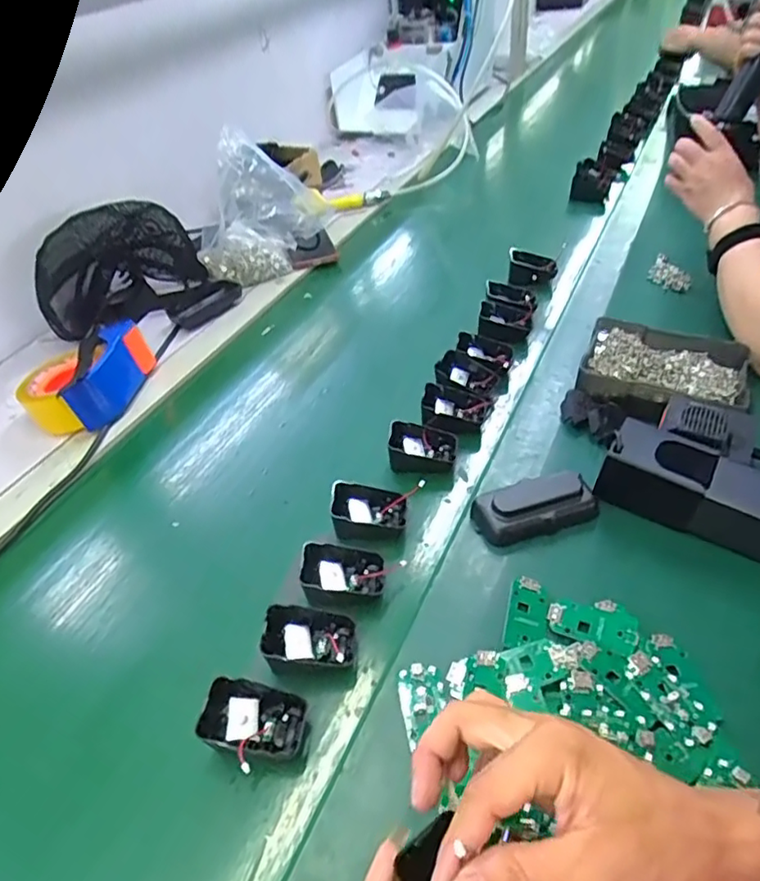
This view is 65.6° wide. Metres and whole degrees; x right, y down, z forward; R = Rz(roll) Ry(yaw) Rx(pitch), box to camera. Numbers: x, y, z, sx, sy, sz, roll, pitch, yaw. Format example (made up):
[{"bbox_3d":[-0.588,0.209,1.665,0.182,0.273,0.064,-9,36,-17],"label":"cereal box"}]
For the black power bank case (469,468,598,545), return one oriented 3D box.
[{"bbox_3d":[0.137,0.060,0.524,0.105,0.029,0.051,-14,43,-7],"label":"black power bank case"}]

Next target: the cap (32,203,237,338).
[{"bbox_3d":[-0.362,-0.252,0.845,0.239,0.139,0.185,-25,46,-18],"label":"cap"}]

